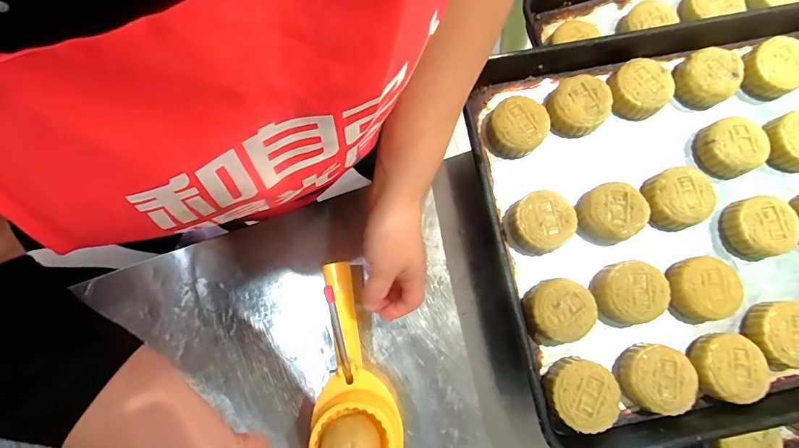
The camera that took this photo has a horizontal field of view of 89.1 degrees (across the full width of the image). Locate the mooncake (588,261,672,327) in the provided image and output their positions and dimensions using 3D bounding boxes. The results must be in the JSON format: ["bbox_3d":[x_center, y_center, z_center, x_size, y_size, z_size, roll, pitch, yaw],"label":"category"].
[{"bbox_3d":[0.228,0.071,0.403,0.060,0.028,0.063,35,81,6],"label":"mooncake"}]

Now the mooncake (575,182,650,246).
[{"bbox_3d":[0.217,-0.010,0.420,0.059,0.032,0.058,0,79,0],"label":"mooncake"}]

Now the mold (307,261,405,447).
[{"bbox_3d":[-0.052,0.139,0.387,0.077,0.039,0.196,-15,62,-3],"label":"mold"}]

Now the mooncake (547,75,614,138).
[{"bbox_3d":[0.194,-0.131,0.444,0.060,0.031,0.063,0,79,0],"label":"mooncake"}]

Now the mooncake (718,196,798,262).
[{"bbox_3d":[0.373,0.004,0.421,0.063,0.026,0.061,-17,80,-3],"label":"mooncake"}]

